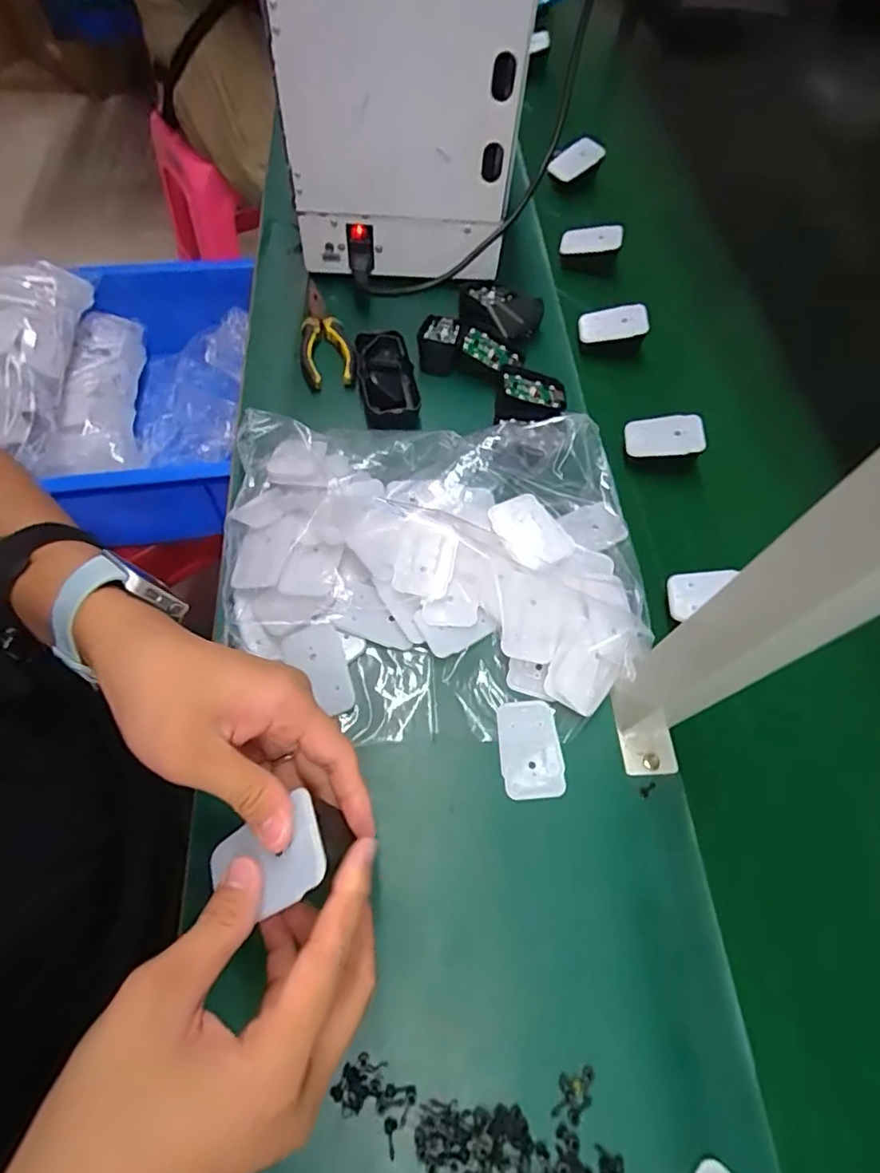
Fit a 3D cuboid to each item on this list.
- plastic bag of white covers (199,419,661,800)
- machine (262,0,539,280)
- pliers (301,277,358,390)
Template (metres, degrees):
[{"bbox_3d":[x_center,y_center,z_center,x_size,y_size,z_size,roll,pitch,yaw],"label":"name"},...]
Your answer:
[{"bbox_3d":[-0.006,-0.006,0.447,0.331,0.062,0.306,1,64,-3],"label":"plastic bag of white covers"},{"bbox_3d":[-0.033,-0.465,0.543,0.209,0.268,0.155,5,63,-1],"label":"machine"},{"bbox_3d":[-0.121,-0.265,0.594,0.053,0.021,0.149,-10,65,-8],"label":"pliers"}]

